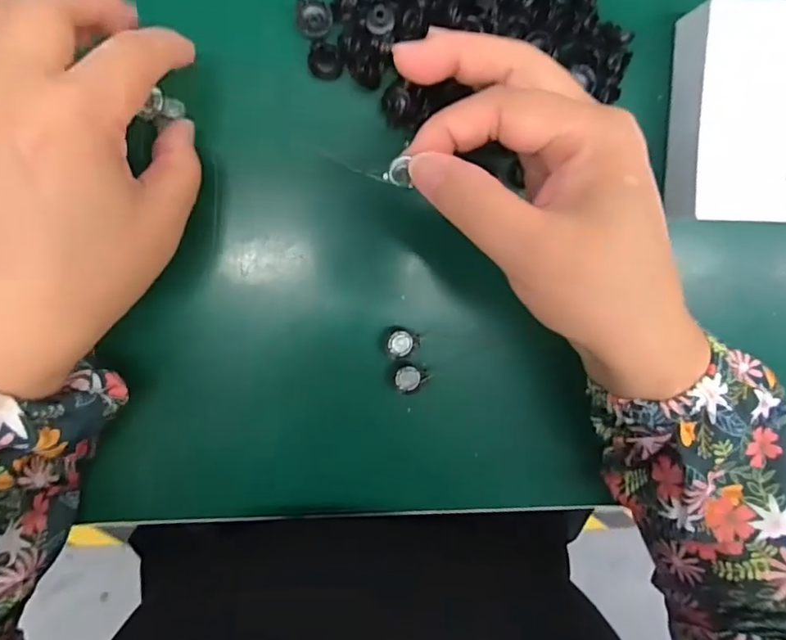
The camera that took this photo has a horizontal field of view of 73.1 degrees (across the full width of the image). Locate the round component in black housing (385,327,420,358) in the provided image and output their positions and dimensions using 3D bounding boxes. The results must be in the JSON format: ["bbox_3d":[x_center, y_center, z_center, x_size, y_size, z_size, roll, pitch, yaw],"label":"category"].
[{"bbox_3d":[0.005,0.012,0.263,0.016,0.004,0.015,-1,98,-5],"label":"round component in black housing"}]

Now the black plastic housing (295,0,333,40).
[{"bbox_3d":[-0.036,-0.137,0.242,0.016,0.007,0.017,-1,98,-5],"label":"black plastic housing"}]

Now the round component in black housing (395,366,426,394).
[{"bbox_3d":[0.008,0.030,0.267,0.013,0.004,0.013,-1,98,-5],"label":"round component in black housing"}]

